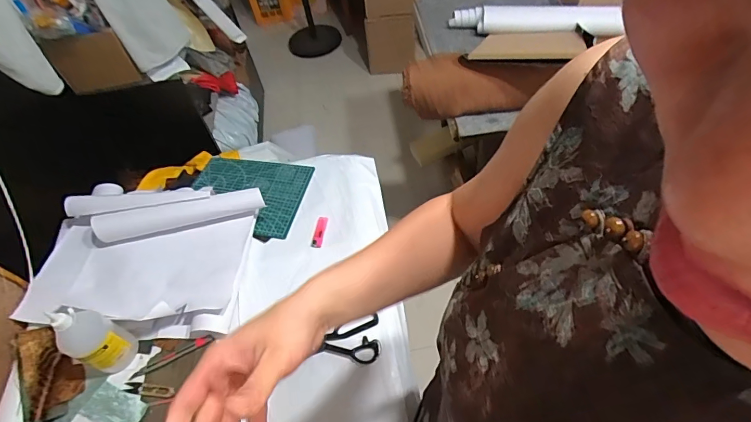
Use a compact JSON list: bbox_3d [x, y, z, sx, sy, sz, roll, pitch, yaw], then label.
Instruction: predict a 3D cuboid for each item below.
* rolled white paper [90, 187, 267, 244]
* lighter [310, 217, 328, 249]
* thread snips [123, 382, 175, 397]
[{"bbox_3d":[-0.419,0.008,0.892,0.349,0.048,0.052,-13,54,-4],"label":"rolled white paper"},{"bbox_3d":[-0.125,0.047,0.921,0.025,0.007,0.081,5,55,9],"label":"lighter"},{"bbox_3d":[-0.413,0.326,0.754,0.097,0.006,0.018,5,55,9],"label":"thread snips"}]

